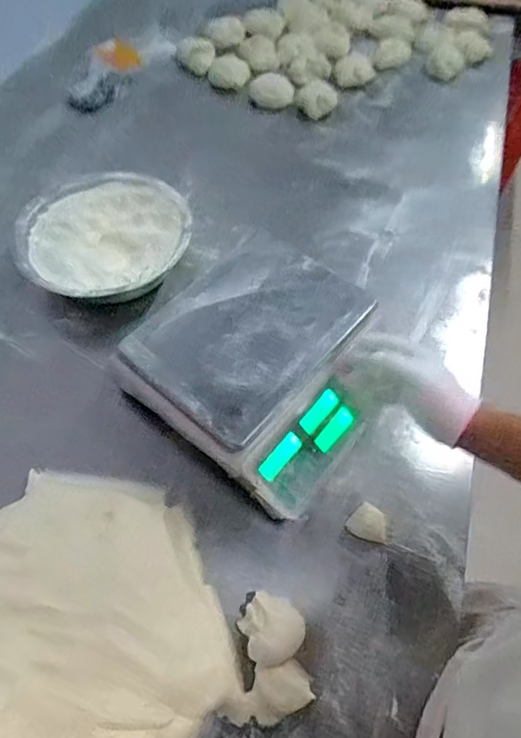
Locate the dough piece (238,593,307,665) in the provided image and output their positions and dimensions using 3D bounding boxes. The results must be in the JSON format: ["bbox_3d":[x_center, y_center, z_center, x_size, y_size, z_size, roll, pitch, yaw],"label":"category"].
[{"bbox_3d":[0.013,0.300,0.554,0.070,0.033,0.070,1,59,-1],"label":"dough piece"}]

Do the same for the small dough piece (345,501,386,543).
[{"bbox_3d":[0.141,0.200,0.630,0.050,0.011,0.044,18,60,10],"label":"small dough piece"}]

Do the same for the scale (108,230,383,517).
[{"bbox_3d":[0.013,-0.013,0.687,0.322,0.116,0.319,35,64,18],"label":"scale"}]

